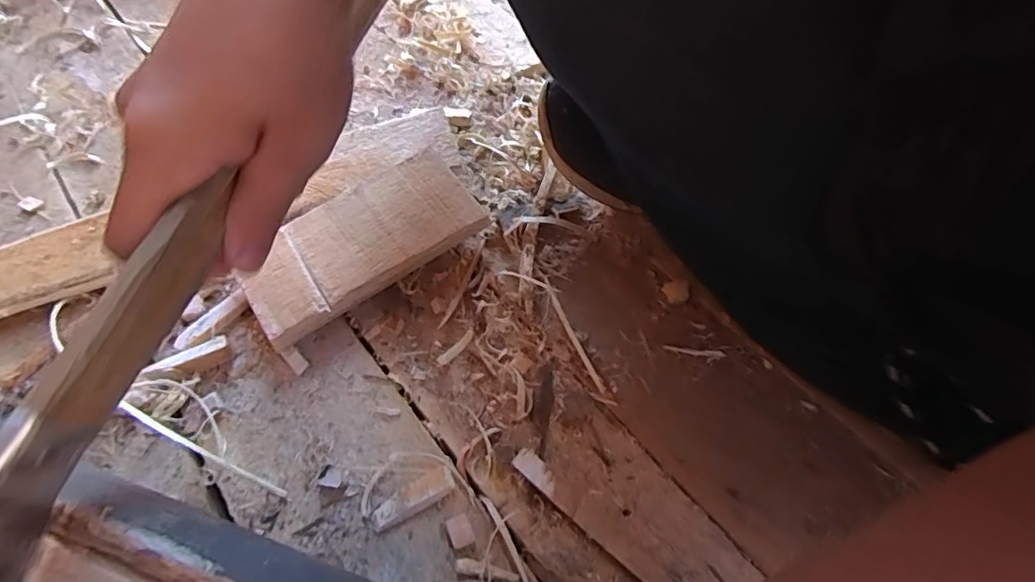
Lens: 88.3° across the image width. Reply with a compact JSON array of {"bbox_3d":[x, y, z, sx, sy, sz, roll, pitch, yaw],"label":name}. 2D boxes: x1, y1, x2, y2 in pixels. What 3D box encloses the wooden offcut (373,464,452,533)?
[{"bbox_3d":[-0.046,0.092,0.234,0.038,0.009,0.012,-26,61,-15],"label":"wooden offcut"}]

